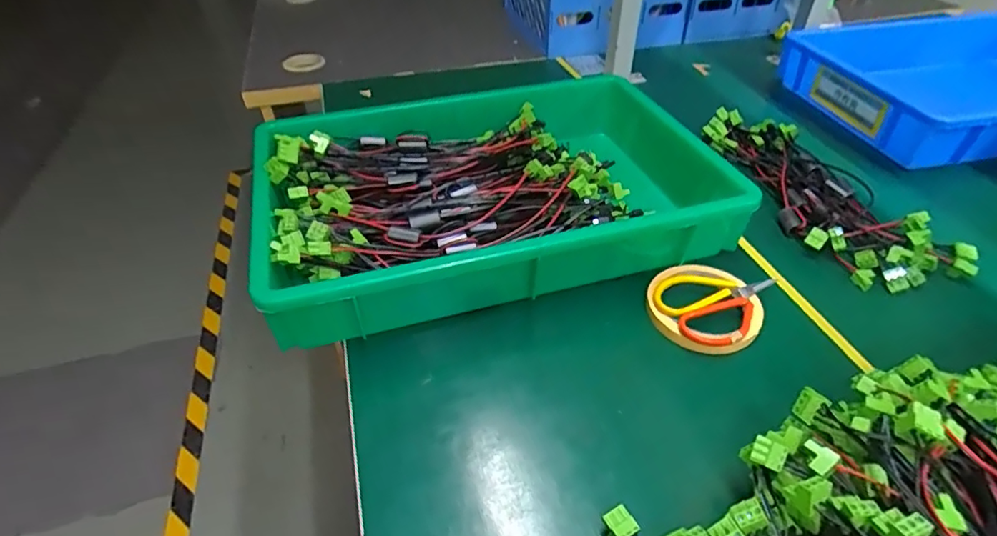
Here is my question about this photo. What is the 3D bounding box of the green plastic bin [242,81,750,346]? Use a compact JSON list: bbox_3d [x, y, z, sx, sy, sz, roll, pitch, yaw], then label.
[{"bbox_3d":[-0.010,-0.097,0.573,0.439,0.080,0.331,-13,43,-14],"label":"green plastic bin"}]

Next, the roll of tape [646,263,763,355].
[{"bbox_3d":[0.178,0.035,0.474,0.091,0.018,0.091,0,41,0],"label":"roll of tape"}]

